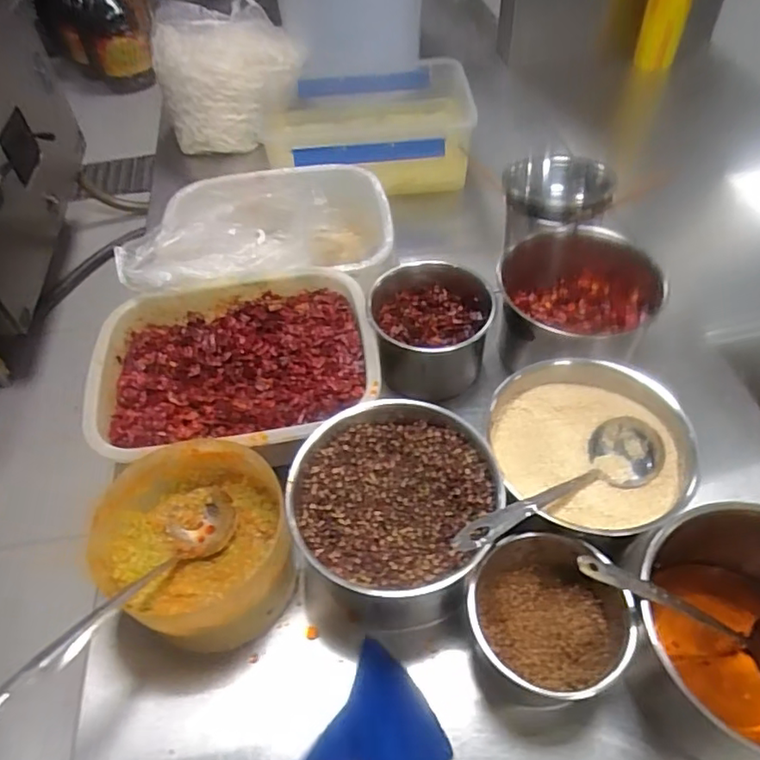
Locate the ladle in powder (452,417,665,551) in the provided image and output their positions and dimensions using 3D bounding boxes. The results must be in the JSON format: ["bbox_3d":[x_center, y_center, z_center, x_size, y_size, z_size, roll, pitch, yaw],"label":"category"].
[{"bbox_3d":[0.167,0.099,0.544,0.252,0.047,0.067,-17,50,-31],"label":"ladle in powder"}]

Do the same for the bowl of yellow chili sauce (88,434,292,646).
[{"bbox_3d":[-0.177,0.160,0.575,0.177,0.097,0.172,-2,51,2],"label":"bowl of yellow chili sauce"}]

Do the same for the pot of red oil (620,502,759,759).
[{"bbox_3d":[0.298,0.214,0.488,0.174,0.146,0.170,-2,51,2],"label":"pot of red oil"}]

